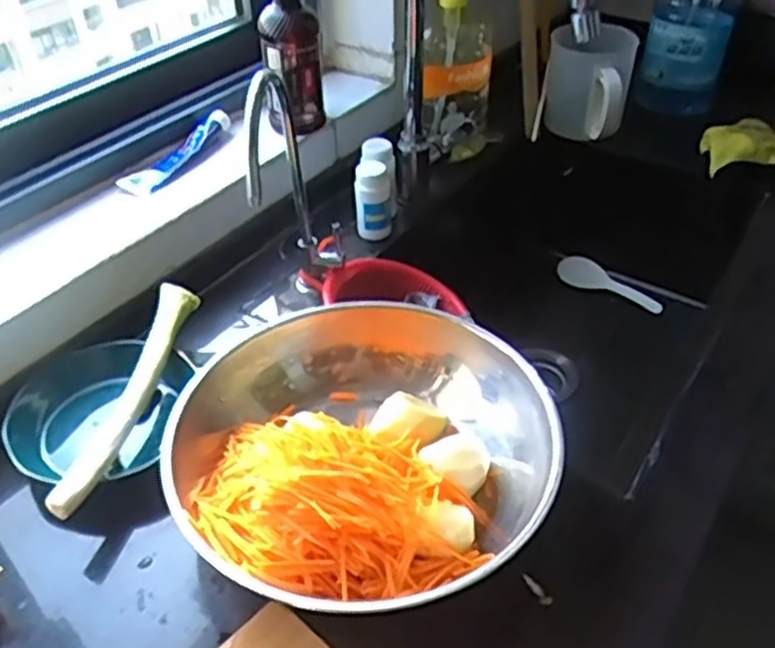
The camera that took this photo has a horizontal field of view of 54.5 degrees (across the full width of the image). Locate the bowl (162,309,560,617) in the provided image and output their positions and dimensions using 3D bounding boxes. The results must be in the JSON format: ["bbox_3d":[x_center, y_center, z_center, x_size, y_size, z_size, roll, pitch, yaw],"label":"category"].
[{"bbox_3d":[-0.018,0.099,0.621,0.299,0.104,0.300,-1,41,1],"label":"bowl"}]

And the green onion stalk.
[{"bbox_3d":[-0.227,0.059,0.672,0.031,0.024,0.263,4,42,7],"label":"green onion stalk"}]

